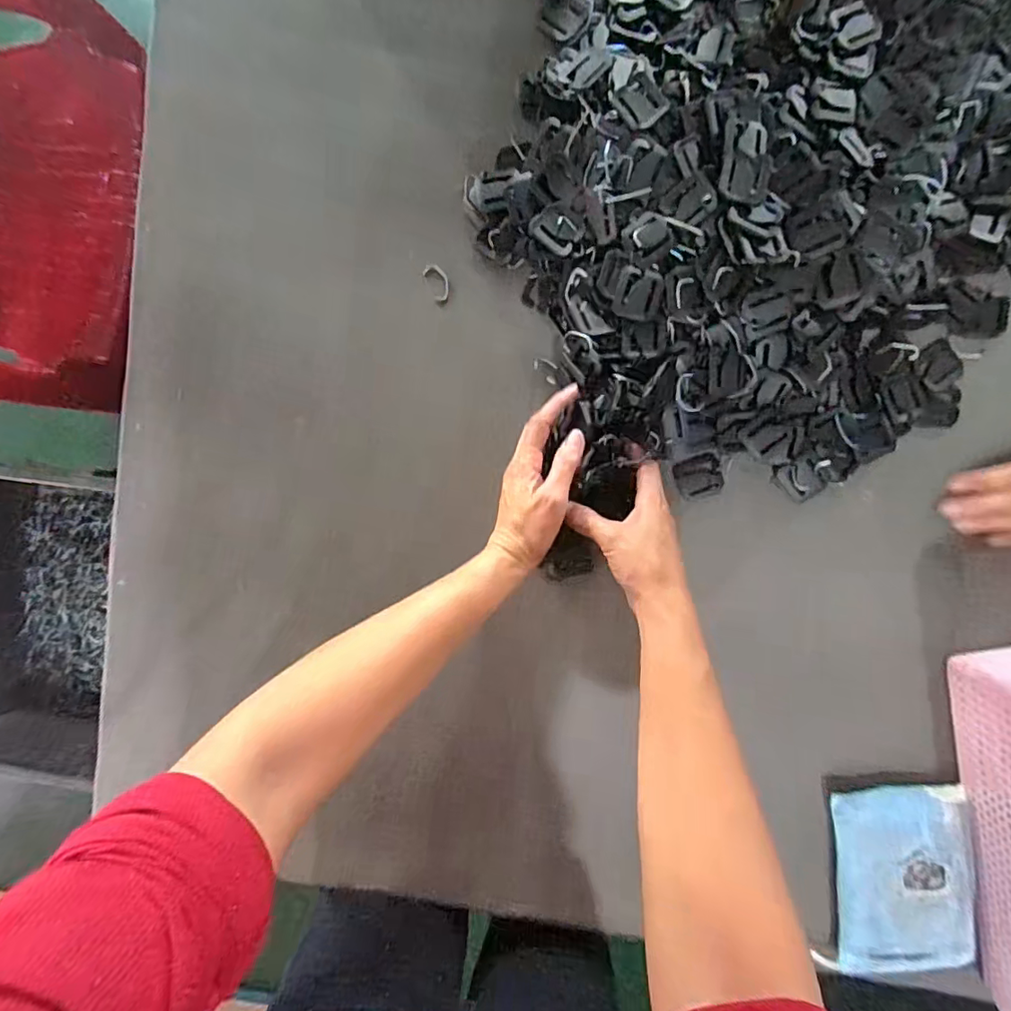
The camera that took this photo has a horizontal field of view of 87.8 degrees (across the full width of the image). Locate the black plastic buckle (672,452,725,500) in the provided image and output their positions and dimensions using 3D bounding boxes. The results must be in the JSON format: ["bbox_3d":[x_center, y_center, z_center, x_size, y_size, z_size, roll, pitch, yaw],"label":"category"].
[{"bbox_3d":[0.169,-0.025,0.459,0.038,0.010,0.036,-20,90,6],"label":"black plastic buckle"}]

